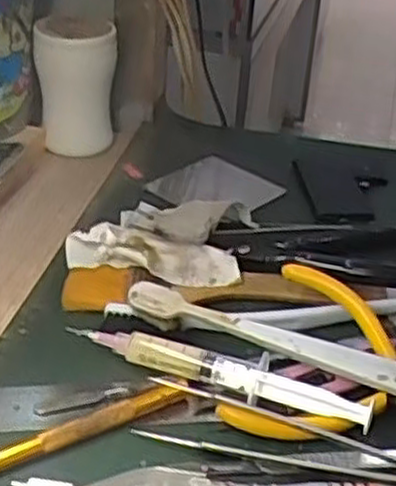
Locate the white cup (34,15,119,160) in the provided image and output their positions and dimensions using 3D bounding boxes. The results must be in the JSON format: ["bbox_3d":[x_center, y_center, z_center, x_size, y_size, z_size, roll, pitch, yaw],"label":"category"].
[{"bbox_3d":[-0.084,-0.108,0.537,0.053,0.089,0.048,1,32,-5],"label":"white cup"}]

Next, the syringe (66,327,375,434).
[{"bbox_3d":[0.009,0.056,0.344,0.134,0.015,0.018,14,34,16],"label":"syringe"}]

